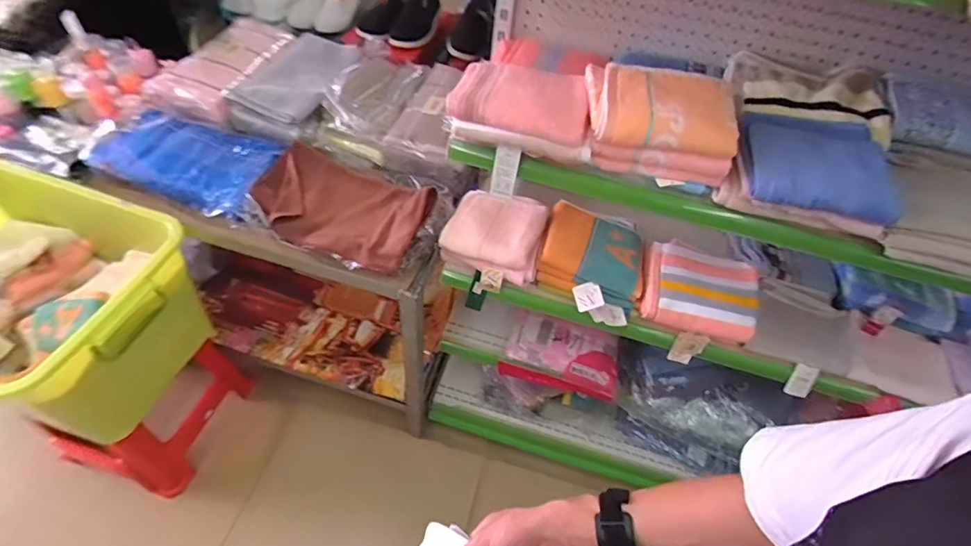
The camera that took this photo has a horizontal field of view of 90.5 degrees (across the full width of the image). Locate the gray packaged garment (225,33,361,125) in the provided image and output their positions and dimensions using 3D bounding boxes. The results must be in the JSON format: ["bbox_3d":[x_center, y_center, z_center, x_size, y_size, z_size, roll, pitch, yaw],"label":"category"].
[{"bbox_3d":[-0.426,-0.452,1.127,0.188,0.065,0.318,13,51,4],"label":"gray packaged garment"}]

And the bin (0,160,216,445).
[{"bbox_3d":[-0.863,0.064,0.960,0.517,0.371,0.407,16,51,7],"label":"bin"}]

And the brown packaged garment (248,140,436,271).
[{"bbox_3d":[-0.288,-0.139,0.962,0.330,0.048,0.223,20,51,10],"label":"brown packaged garment"}]

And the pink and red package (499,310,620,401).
[{"bbox_3d":[0.187,0.206,1.171,0.275,0.071,0.143,16,51,7],"label":"pink and red package"}]

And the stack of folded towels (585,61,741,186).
[{"bbox_3d":[0.247,-0.220,0.689,0.215,0.089,0.151,11,50,3],"label":"stack of folded towels"}]

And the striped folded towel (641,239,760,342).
[{"bbox_3d":[0.411,0.028,0.918,0.205,0.054,0.172,14,51,5],"label":"striped folded towel"}]

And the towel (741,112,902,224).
[{"bbox_3d":[0.462,-0.155,0.671,0.222,0.045,0.173,11,50,3],"label":"towel"}]

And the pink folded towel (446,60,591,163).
[{"bbox_3d":[0.054,-0.248,0.706,0.200,0.065,0.155,10,50,2],"label":"pink folded towel"}]

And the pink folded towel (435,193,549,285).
[{"bbox_3d":[0.021,-0.089,0.973,0.193,0.090,0.171,17,51,8],"label":"pink folded towel"}]

